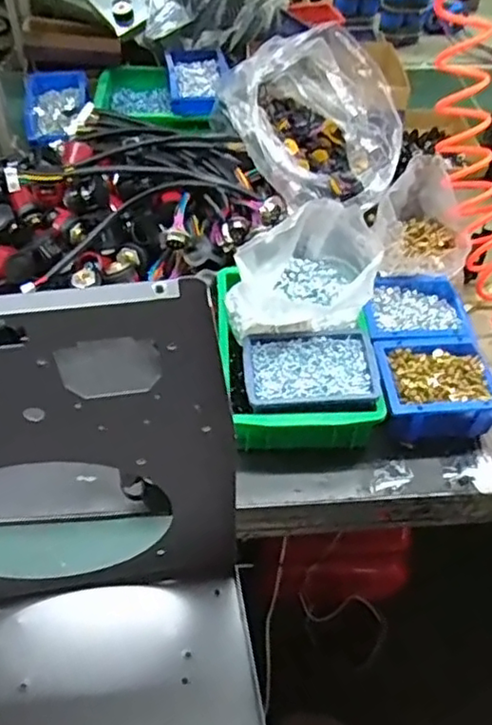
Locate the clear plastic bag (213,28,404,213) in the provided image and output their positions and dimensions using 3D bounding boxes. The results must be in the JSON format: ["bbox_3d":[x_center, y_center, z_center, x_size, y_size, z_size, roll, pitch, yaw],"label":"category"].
[{"bbox_3d":[0.100,-0.350,0.931,0.252,0.150,0.219,-14,53,-14],"label":"clear plastic bag"}]

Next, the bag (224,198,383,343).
[{"bbox_3d":[0.065,-0.108,0.768,0.173,0.112,0.147,-11,52,-11],"label":"bag"}]

